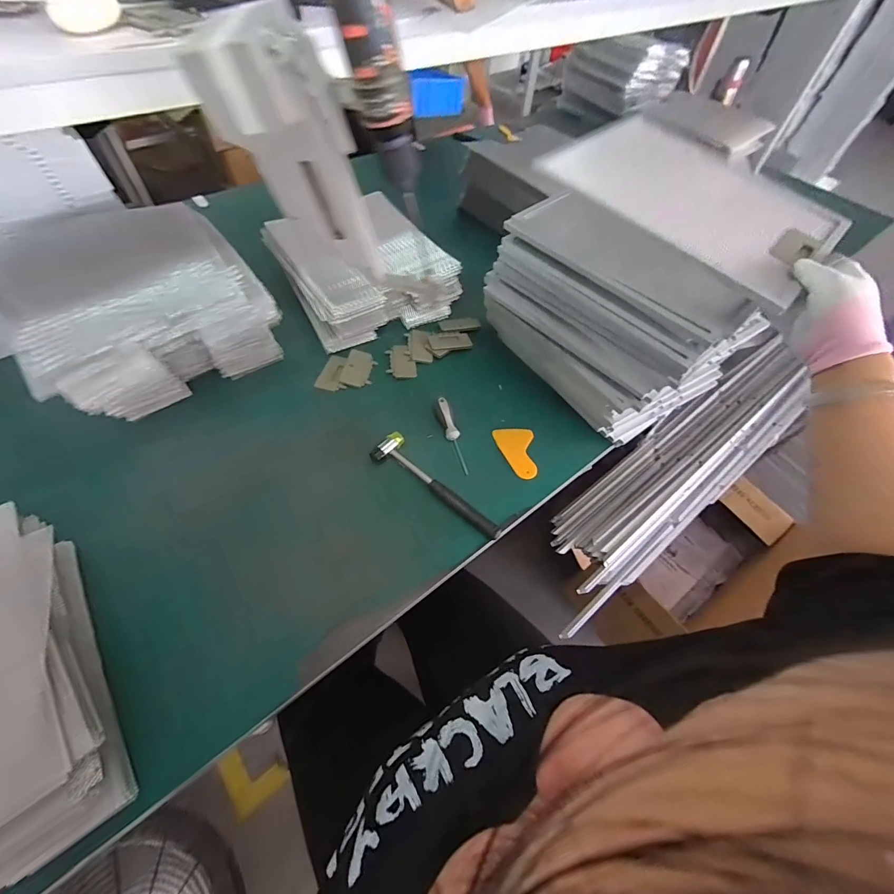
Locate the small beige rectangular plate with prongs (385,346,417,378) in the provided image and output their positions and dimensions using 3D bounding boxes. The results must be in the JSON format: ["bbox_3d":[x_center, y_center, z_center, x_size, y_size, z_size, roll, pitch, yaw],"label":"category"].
[{"bbox_3d":[-0.091,-0.168,0.790,0.055,0.009,0.078,-7,58,-8],"label":"small beige rectangular plate with prongs"}]

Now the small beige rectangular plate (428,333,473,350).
[{"bbox_3d":[0.007,-0.217,0.817,0.087,0.005,0.043,-7,64,-15],"label":"small beige rectangular plate"}]

